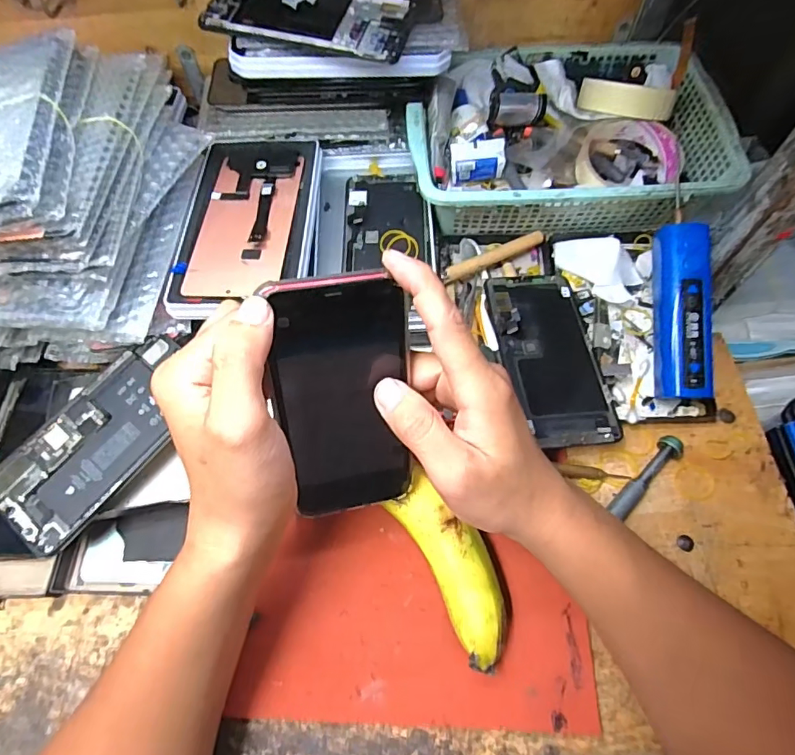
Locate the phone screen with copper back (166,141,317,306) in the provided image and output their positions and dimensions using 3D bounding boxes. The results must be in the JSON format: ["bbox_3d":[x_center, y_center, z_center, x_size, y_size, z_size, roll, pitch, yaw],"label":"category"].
[{"bbox_3d":[-0.121,-0.132,0.397,0.095,0.011,0.169,2,69,1],"label":"phone screen with copper back"}]

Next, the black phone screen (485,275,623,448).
[{"bbox_3d":[0.117,-0.019,0.381,0.075,0.008,0.149,-2,60,-6],"label":"black phone screen"}]

